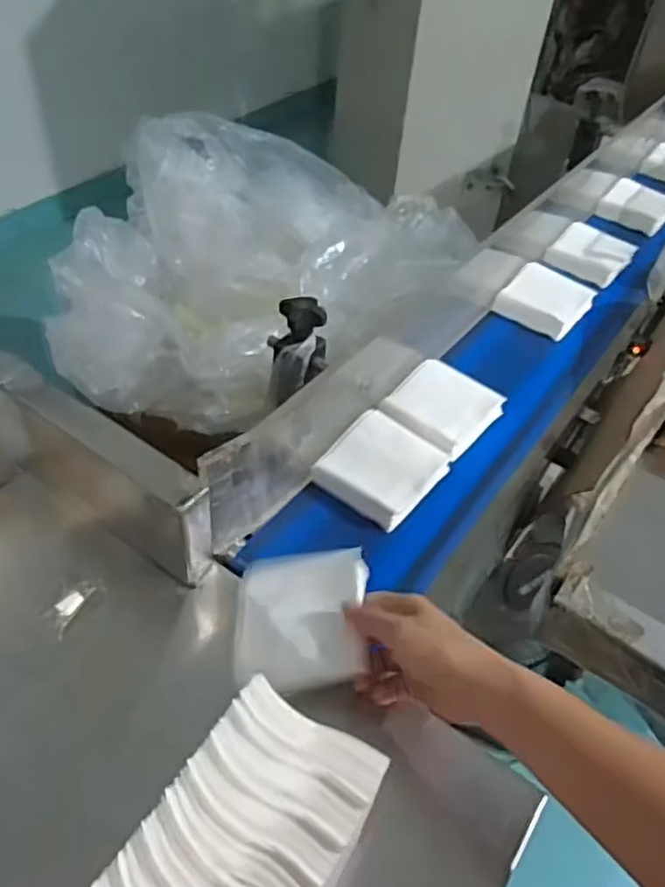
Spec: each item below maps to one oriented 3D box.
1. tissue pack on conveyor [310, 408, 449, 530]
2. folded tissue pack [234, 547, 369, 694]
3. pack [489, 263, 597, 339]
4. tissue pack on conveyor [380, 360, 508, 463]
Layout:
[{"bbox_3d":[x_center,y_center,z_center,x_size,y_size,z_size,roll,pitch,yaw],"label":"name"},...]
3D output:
[{"bbox_3d":[0.045,0.023,0.642,0.094,0.025,0.100,31,52,23],"label":"tissue pack on conveyor"},{"bbox_3d":[-0.026,0.127,0.507,0.097,0.013,0.111,-7,42,14],"label":"folded tissue pack"},{"bbox_3d":[0.267,-0.183,0.859,0.094,0.030,0.109,31,52,23],"label":"pack"},{"bbox_3d":[0.110,-0.034,0.701,0.095,0.028,0.101,31,52,22],"label":"tissue pack on conveyor"}]

